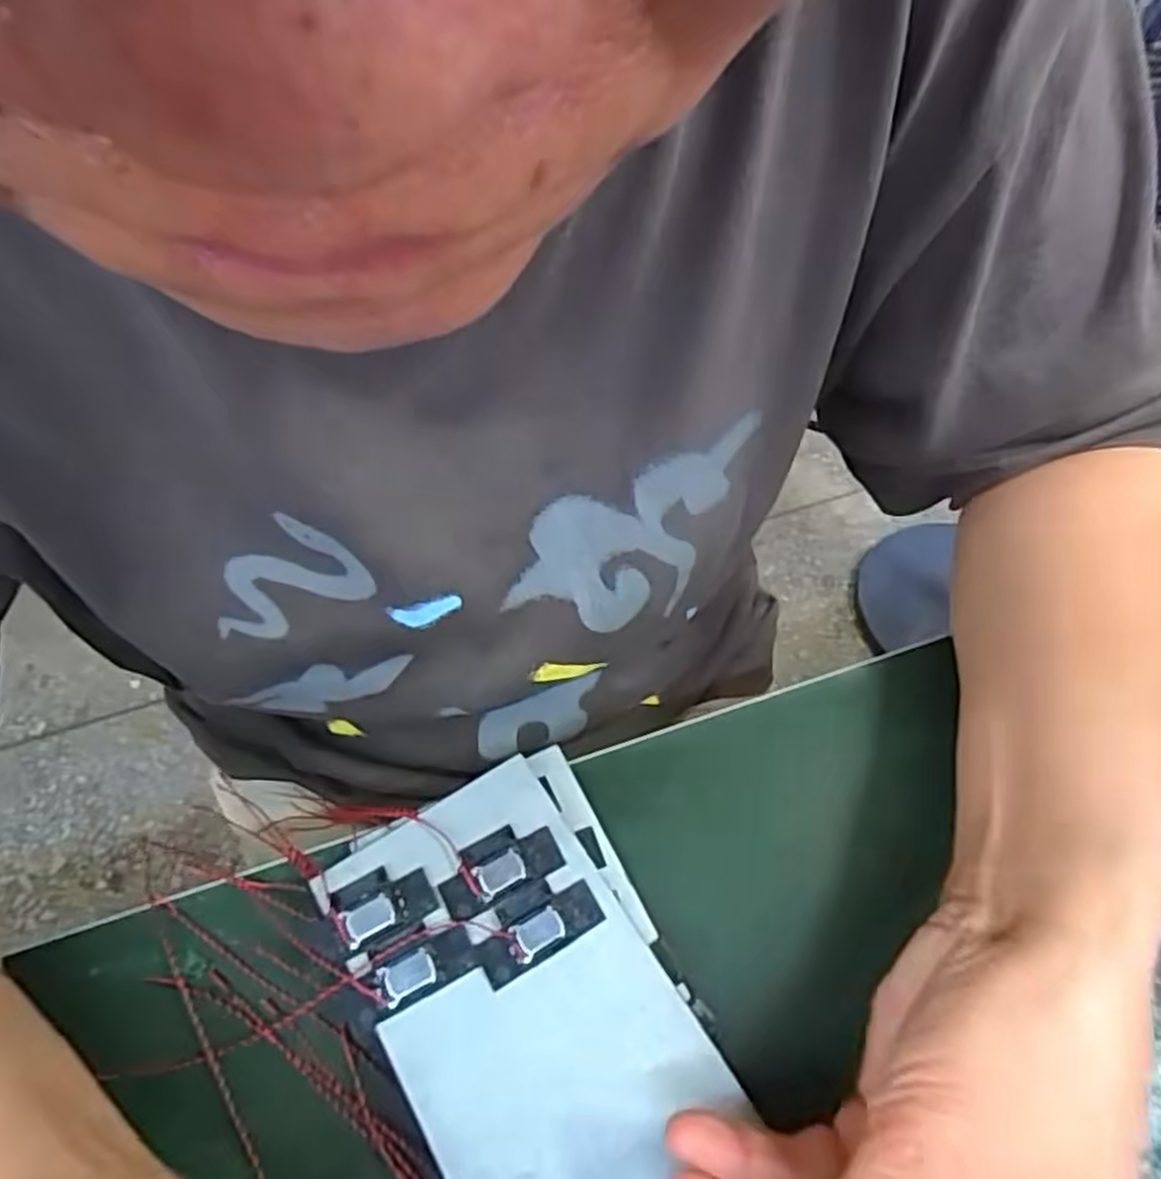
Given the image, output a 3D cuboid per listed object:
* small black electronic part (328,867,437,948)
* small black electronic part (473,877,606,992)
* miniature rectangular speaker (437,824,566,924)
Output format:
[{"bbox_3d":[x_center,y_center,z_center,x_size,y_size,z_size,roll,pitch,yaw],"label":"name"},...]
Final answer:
[{"bbox_3d":[-0.063,0.099,0.250,0.031,0.004,0.018,-23,59,-14],"label":"small black electronic part"},{"bbox_3d":[-0.015,0.104,0.248,0.039,0.005,0.021,-27,60,-16],"label":"small black electronic part"},{"bbox_3d":[-0.027,0.089,0.258,0.039,0.005,0.020,-25,60,-15],"label":"miniature rectangular speaker"}]

